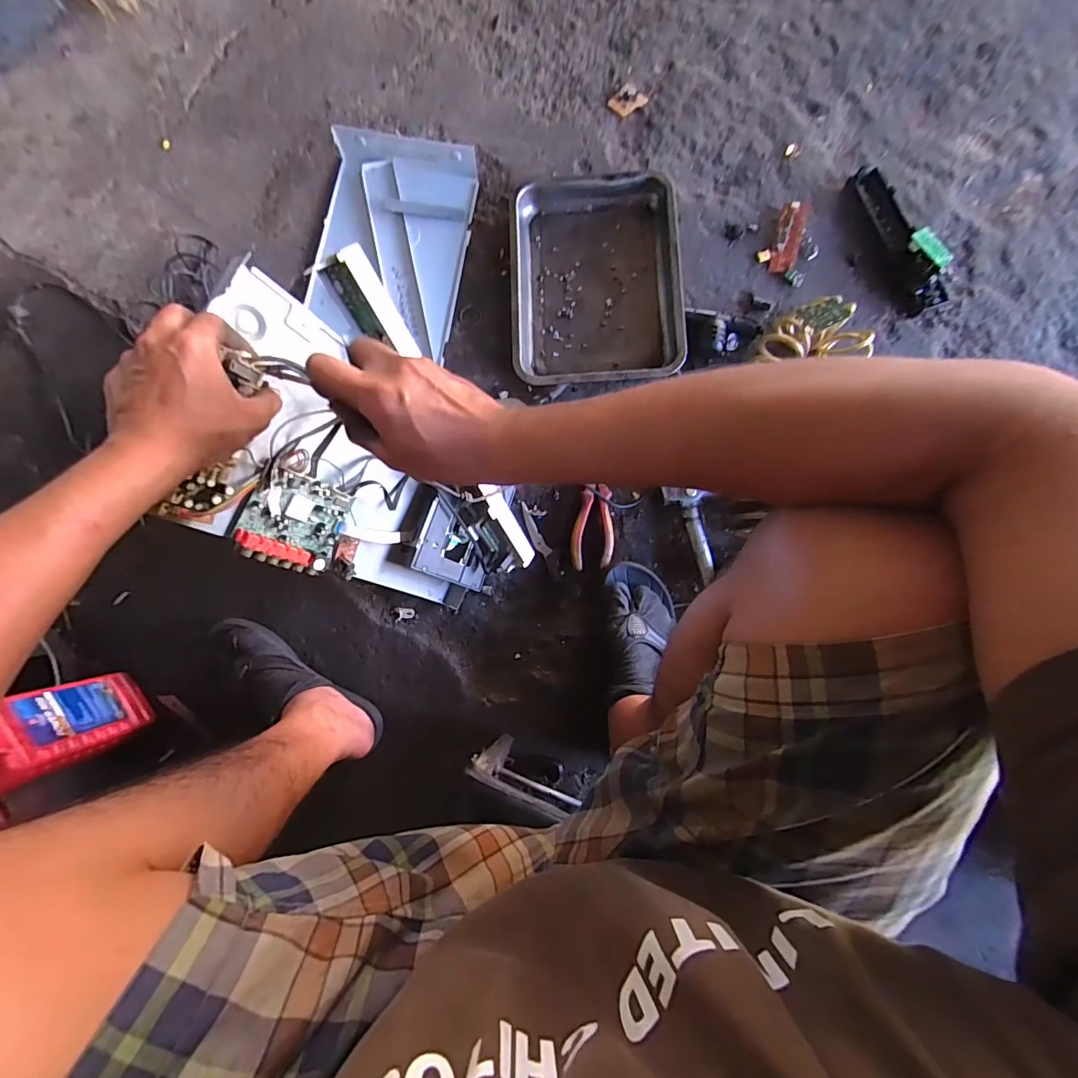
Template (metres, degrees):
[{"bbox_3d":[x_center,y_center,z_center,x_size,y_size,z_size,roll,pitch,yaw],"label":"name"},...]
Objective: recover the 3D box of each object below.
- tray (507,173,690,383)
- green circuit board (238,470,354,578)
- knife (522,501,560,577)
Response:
[{"bbox_3d":[0.089,-0.419,0.753,0.264,0.057,0.350,-2,84,-1],"label":"tray"},{"bbox_3d":[-0.253,-0.016,0.497,0.026,0.108,0.097,7,77,31],"label":"green circuit board"},{"bbox_3d":[0.000,0.001,0.737,0.020,0.011,0.126,-30,85,-4],"label":"knife"}]

